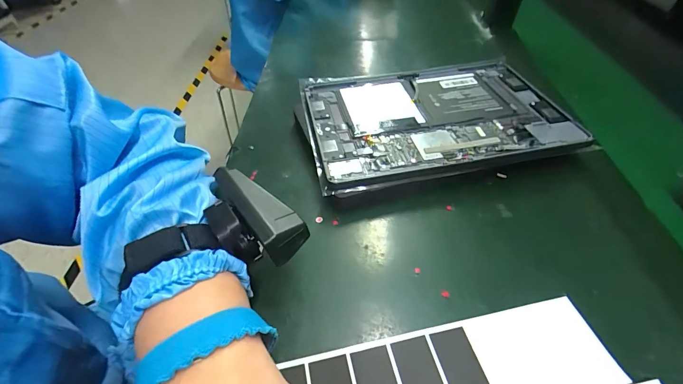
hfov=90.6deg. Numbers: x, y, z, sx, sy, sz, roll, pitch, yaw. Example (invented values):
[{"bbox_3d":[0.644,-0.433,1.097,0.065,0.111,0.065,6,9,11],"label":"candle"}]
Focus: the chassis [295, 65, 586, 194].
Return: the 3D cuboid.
[{"bbox_3d":[0.092,-0.080,0.360,0.256,0.024,0.175,-8,47,-9],"label":"chassis"}]

